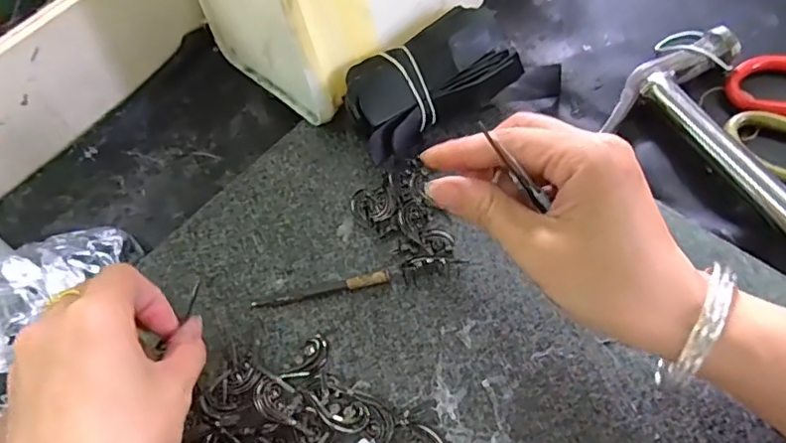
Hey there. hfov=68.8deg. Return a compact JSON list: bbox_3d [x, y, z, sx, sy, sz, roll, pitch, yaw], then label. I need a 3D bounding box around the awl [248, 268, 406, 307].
[{"bbox_3d":[-0.039,0.039,0.335,0.087,0.009,0.010,-14,60,-3],"label":"awl"}]

